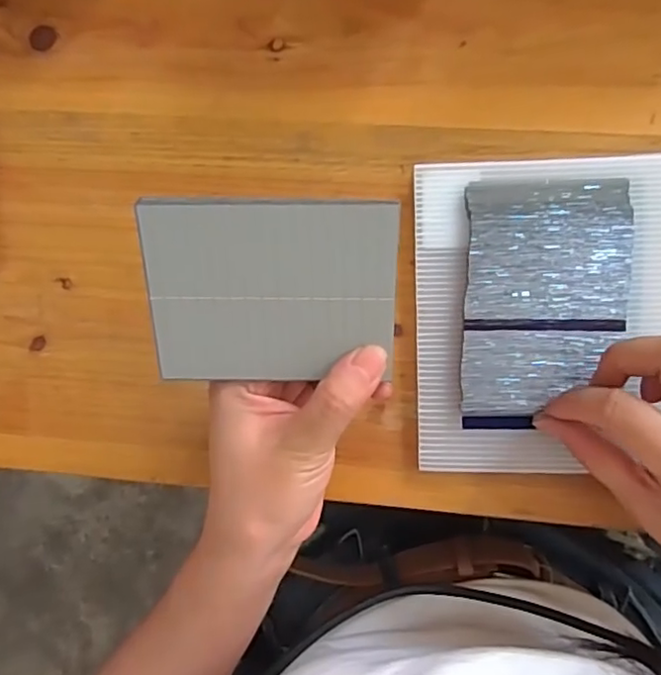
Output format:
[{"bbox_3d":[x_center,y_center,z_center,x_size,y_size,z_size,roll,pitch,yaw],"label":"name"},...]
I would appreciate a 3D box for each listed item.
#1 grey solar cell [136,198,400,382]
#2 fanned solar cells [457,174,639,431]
[{"bbox_3d":[-0.024,-0.018,0.258,0.100,0.004,0.077,1,116,2],"label":"grey solar cell"},{"bbox_3d":[0.109,-0.017,0.314,0.079,0.007,0.125,2,90,6],"label":"fanned solar cells"}]

